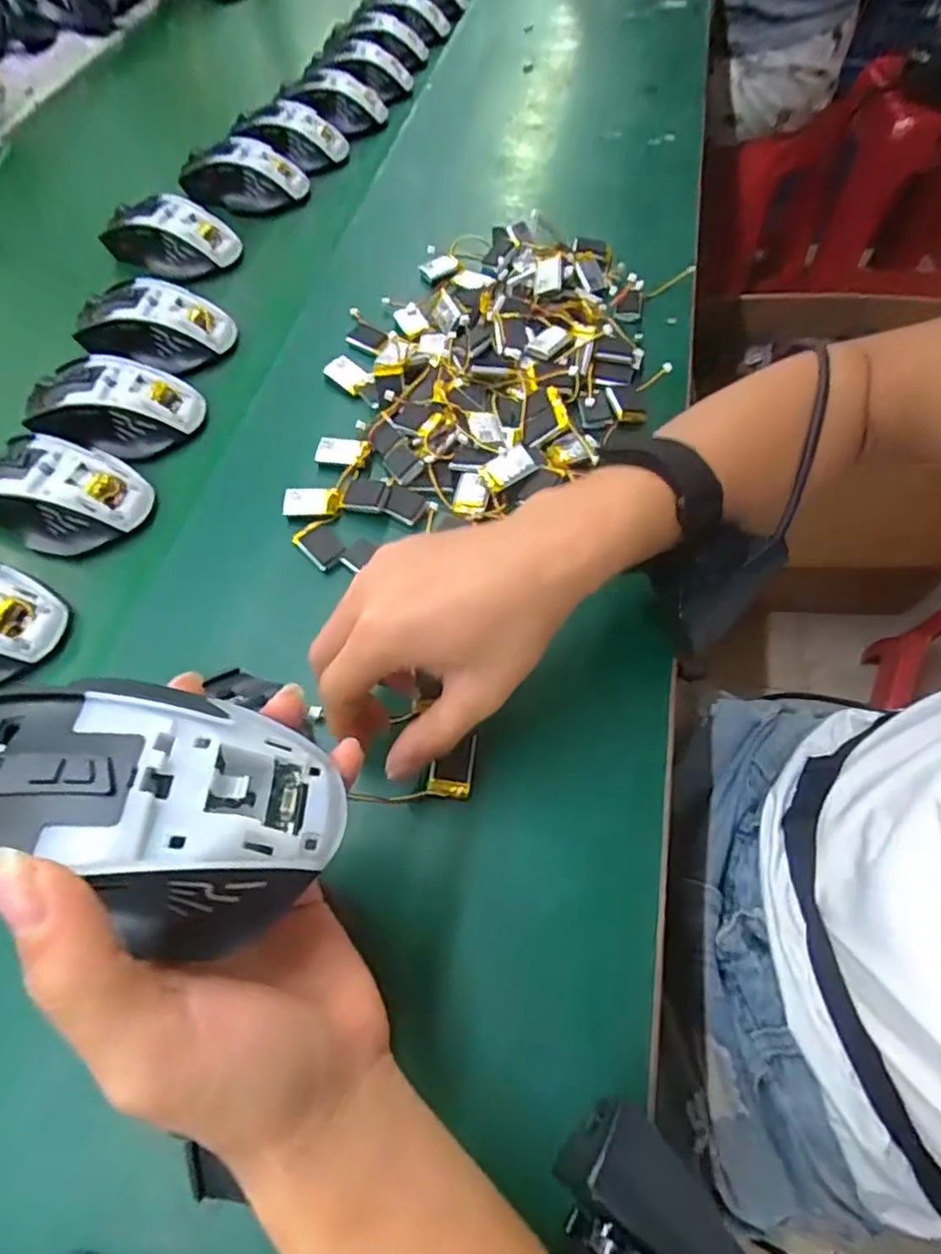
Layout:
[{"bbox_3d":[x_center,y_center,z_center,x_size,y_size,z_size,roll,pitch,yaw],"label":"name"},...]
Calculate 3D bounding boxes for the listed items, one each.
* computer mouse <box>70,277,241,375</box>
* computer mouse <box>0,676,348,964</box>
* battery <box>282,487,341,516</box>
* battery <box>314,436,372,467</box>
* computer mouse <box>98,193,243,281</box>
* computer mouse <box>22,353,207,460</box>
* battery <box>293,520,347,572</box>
[{"bbox_3d":[-0.237,-0.223,0.479,0.106,0.034,0.063,10,60,5],"label":"computer mouse"},{"bbox_3d":[-0.097,0.050,0.187,0.106,0.044,0.068,9,60,6],"label":"computer mouse"},{"bbox_3d":[-0.098,-0.077,0.400,0.034,0.009,0.017,-2,59,-2],"label":"battery"},{"bbox_3d":[-0.082,-0.114,0.421,0.034,0.004,0.019,7,77,5],"label":"battery"},{"bbox_3d":[-0.250,-0.328,0.542,0.105,0.037,0.060,20,61,11],"label":"computer mouse"},{"bbox_3d":[-0.241,-0.149,0.437,0.109,0.035,0.068,5,60,3],"label":"computer mouse"},{"bbox_3d":[-0.089,-0.048,0.385,0.020,0.008,0.030,-40,67,-21],"label":"battery"}]

